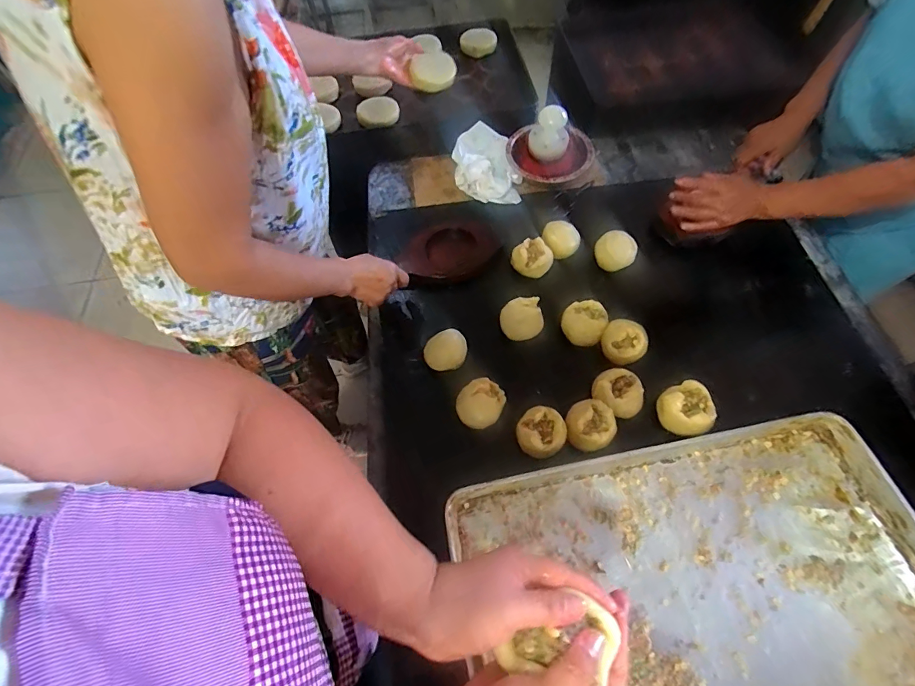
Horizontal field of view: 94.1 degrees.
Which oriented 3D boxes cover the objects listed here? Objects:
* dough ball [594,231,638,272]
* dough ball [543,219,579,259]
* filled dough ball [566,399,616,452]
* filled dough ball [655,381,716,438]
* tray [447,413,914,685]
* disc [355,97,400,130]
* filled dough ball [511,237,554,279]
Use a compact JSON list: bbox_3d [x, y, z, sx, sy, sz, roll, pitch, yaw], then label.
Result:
[{"bbox_3d":[0.303,-0.173,0.817,0.072,0.060,0.066,0,63,0],"label":"dough ball"},{"bbox_3d":[0.197,-0.195,0.817,0.070,0.046,0.065,0,63,0],"label":"dough ball"},{"bbox_3d":[0.204,0.124,0.651,0.073,0.041,0.078,20,64,10],"label":"filled dough ball"},{"bbox_3d":[0.351,0.108,0.664,0.079,0.053,0.076,0,63,0],"label":"filled dough ball"},{"bbox_3d":[0.311,0.336,0.544,0.603,0.063,0.400,-9,63,-4],"label":"tray"},{"bbox_3d":[-0.183,-0.532,0.979,0.095,0.015,0.070,-11,98,-1],"label":"disc"},{"bbox_3d":[0.140,-0.157,0.809,0.059,0.067,0.062,-35,68,-16],"label":"filled dough ball"}]

